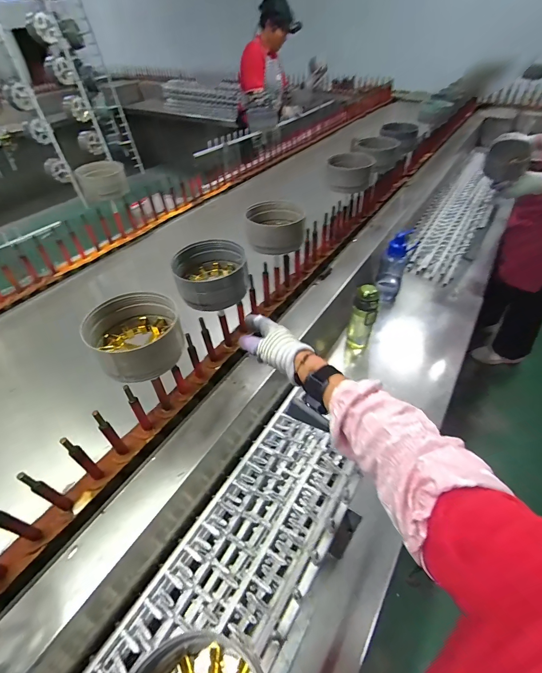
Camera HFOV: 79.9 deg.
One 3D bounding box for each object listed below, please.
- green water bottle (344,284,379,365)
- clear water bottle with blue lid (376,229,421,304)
[{"bbox_3d":[0.262,-0.029,0.941,0.069,0.254,0.062,11,44,13],"label":"green water bottle"},{"bbox_3d":[0.416,-0.236,1.084,0.074,0.261,0.095,27,50,27],"label":"clear water bottle with blue lid"}]

